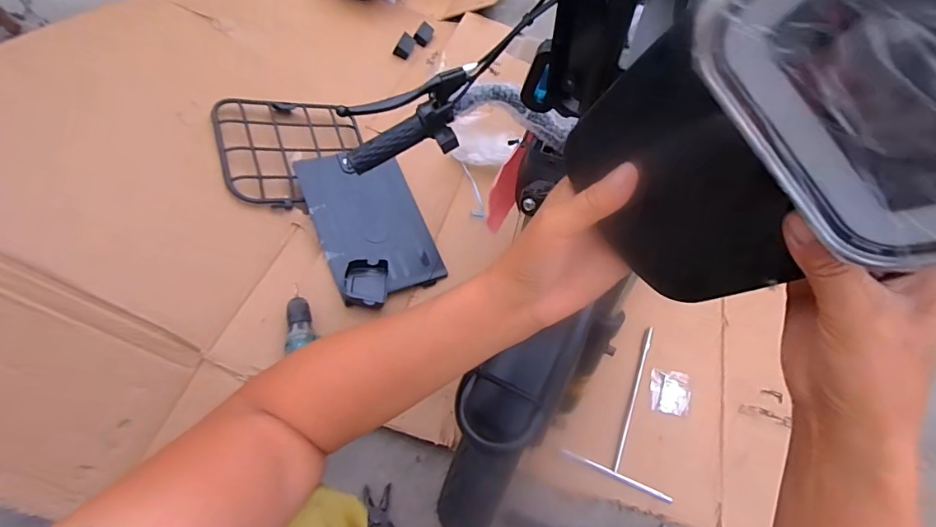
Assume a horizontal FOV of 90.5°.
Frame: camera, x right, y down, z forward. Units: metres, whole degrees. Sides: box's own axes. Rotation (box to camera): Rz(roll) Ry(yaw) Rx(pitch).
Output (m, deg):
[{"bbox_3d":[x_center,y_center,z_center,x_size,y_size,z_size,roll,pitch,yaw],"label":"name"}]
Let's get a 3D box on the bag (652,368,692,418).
[{"bbox_3d":[0.372,0.236,0.848,0.068,0.012,0.079,14,62,8],"label":"bag"}]

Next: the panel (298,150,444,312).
[{"bbox_3d":[-0.201,-0.094,0.969,0.229,0.025,0.356,-17,68,-29],"label":"panel"}]

